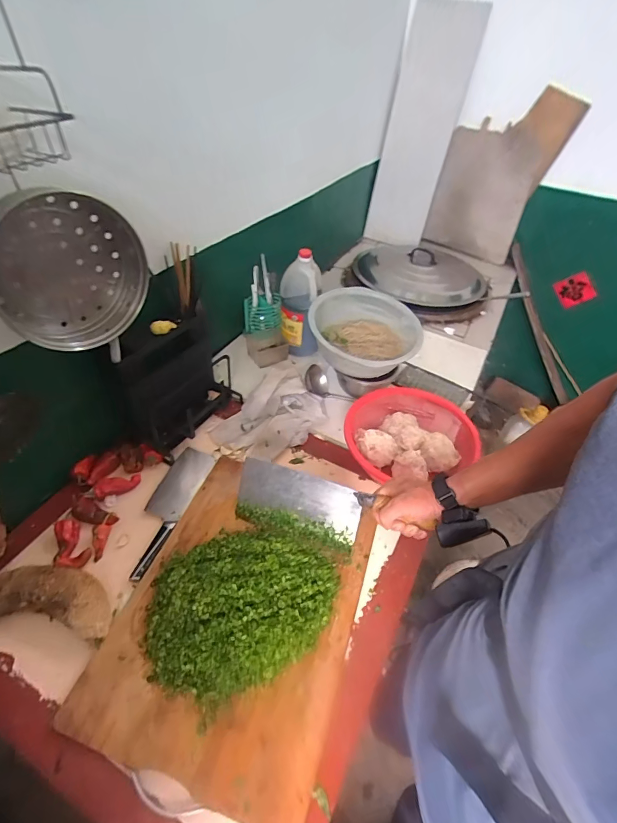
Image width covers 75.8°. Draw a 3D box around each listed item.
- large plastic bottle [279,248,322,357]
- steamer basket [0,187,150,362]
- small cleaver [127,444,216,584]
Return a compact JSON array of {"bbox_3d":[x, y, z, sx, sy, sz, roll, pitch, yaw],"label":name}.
[{"bbox_3d":[-0.022,-0.299,1.096,0.106,0.283,0.100,0,46,-4],"label":"large plastic bottle"},{"bbox_3d":[-0.380,-0.220,0.636,0.068,0.266,0.232,31,82,25],"label":"steamer basket"},{"bbox_3d":[-0.287,0.184,0.797,0.093,0.015,0.287,16,47,12],"label":"small cleaver"}]

